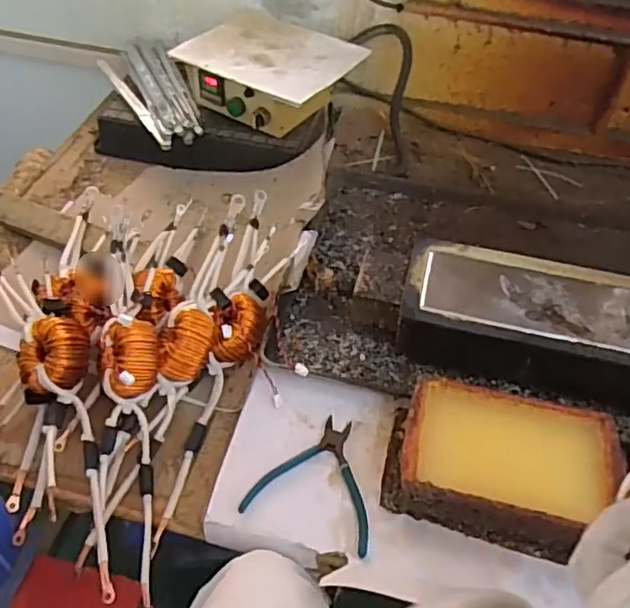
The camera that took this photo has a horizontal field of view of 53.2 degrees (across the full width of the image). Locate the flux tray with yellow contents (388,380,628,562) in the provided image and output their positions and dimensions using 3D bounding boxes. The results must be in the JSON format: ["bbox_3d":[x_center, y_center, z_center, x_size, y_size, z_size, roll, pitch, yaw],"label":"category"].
[{"bbox_3d":[0.182,0.158,0.619,0.213,0.069,0.136,14,48,10],"label":"flux tray with yellow contents"}]

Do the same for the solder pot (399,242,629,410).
[{"bbox_3d":[0.257,0.025,0.737,0.308,0.091,0.146,10,47,7],"label":"solder pot"}]

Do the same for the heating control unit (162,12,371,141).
[{"bbox_3d":[-0.071,-0.353,0.990,0.242,0.094,0.175,31,53,24],"label":"heating control unit"}]

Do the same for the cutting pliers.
[{"bbox_3d":[0.011,0.174,0.639,0.125,0.009,0.132,18,49,13],"label":"cutting pliers"}]

